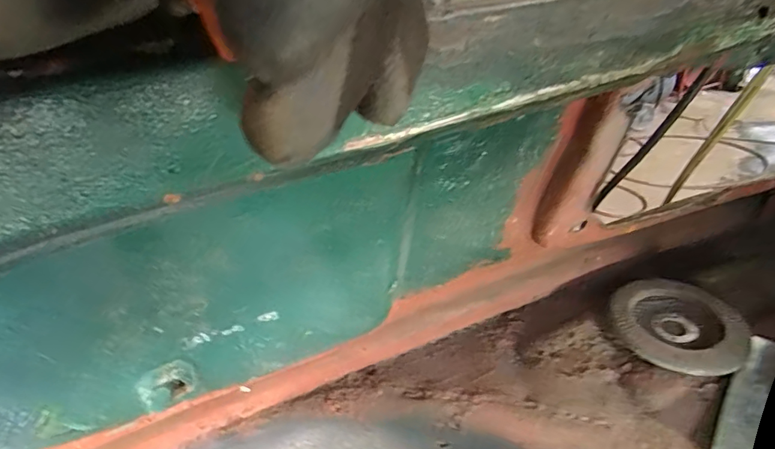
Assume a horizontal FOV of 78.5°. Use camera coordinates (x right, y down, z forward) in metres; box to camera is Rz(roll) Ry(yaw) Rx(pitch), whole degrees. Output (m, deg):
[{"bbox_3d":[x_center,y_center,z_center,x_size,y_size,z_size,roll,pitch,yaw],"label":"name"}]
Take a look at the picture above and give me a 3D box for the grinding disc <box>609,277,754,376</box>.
[{"bbox_3d":[0.201,0.071,0.332,0.083,0.013,0.083,-5,31,3],"label":"grinding disc"}]

